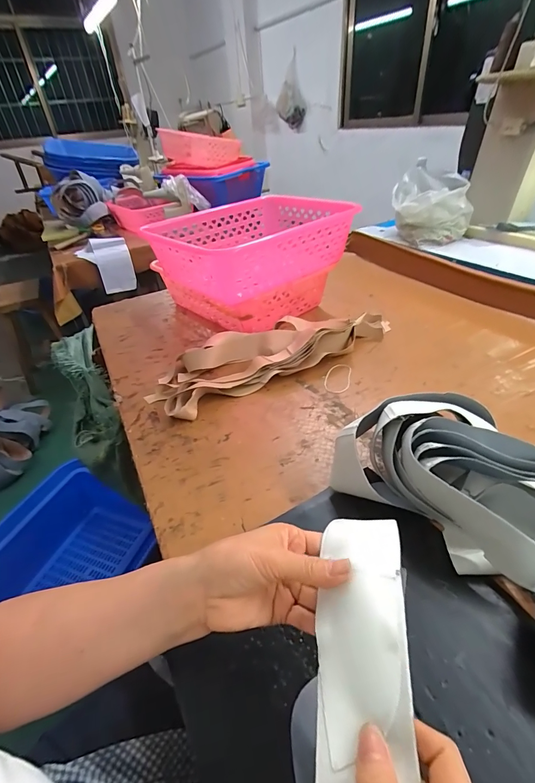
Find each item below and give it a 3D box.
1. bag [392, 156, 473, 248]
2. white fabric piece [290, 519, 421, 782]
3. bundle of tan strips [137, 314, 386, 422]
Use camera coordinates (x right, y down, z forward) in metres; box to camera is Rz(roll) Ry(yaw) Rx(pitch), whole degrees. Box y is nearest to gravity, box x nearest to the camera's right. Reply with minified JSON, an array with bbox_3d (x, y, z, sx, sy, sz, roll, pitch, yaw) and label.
[{"bbox_3d":[0.491,-0.563,1.097,0.167,0.176,0.213,-21,41,-19],"label":"bag"},{"bbox_3d":[0.060,0.180,0.240,0.068,0.036,0.213,-8,41,23],"label":"white fabric piece"},{"bbox_3d":[0.015,-0.092,0.751,0.540,0.060,0.178,-22,41,-20],"label":"bundle of tan strips"}]

